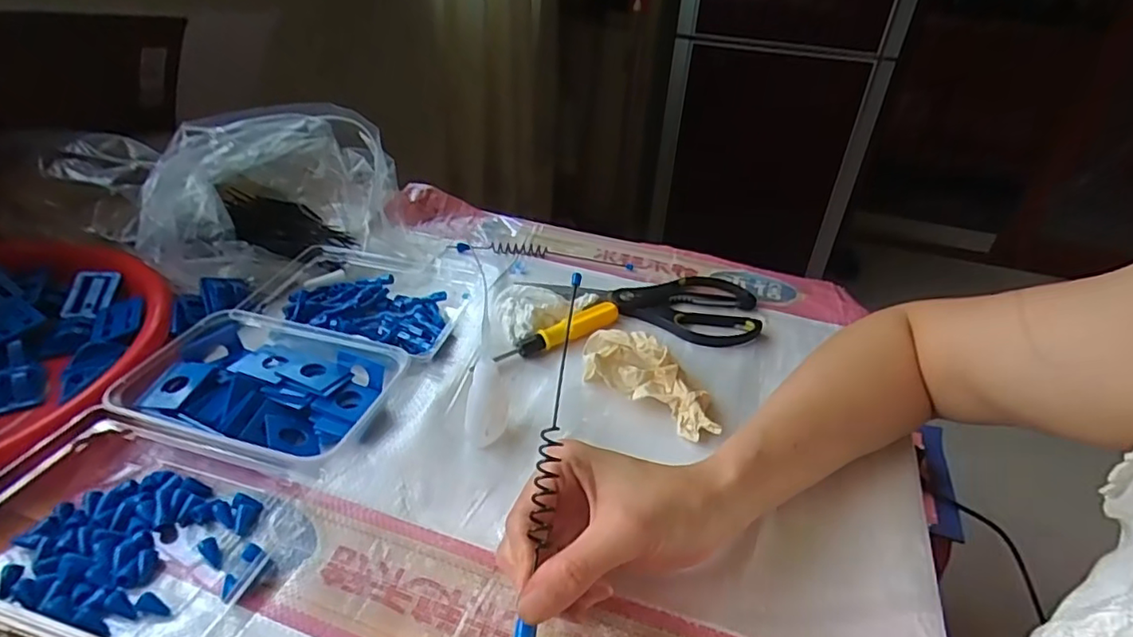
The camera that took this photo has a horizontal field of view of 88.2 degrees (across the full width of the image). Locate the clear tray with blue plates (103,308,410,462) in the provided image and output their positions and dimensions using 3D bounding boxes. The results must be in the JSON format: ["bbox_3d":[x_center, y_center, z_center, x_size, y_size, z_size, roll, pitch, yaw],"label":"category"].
[{"bbox_3d":[-0.211,0.050,0.406,0.165,0.035,0.116,13,37,13],"label":"clear tray with blue plates"}]

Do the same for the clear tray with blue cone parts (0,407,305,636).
[{"bbox_3d":[-0.247,0.111,0.322,0.160,0.034,0.110,8,36,7],"label":"clear tray with blue cone parts"}]

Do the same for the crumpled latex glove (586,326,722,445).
[{"bbox_3d":[0.057,0.046,0.436,0.062,0.029,0.126,-17,40,-26],"label":"crumpled latex glove"}]

